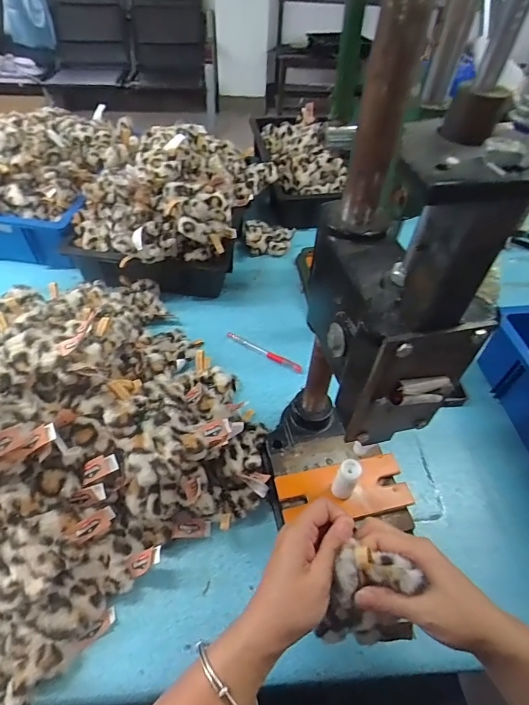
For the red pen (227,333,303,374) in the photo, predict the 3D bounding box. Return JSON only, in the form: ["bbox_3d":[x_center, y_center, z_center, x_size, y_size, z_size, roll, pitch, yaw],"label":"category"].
[{"bbox_3d":[0.000,-0.001,0.674,0.149,0.013,0.017,29,55,20],"label":"red pen"}]

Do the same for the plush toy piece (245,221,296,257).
[{"bbox_3d":[0.011,-0.256,0.871,0.105,0.031,0.090,2,50,-2],"label":"plush toy piece"}]

